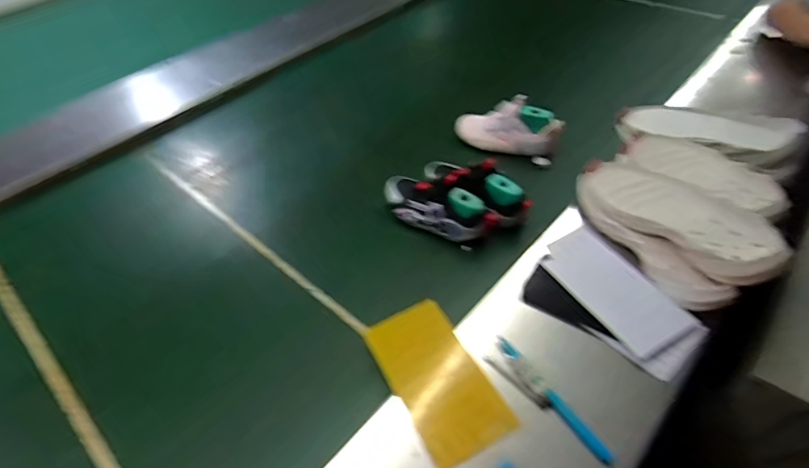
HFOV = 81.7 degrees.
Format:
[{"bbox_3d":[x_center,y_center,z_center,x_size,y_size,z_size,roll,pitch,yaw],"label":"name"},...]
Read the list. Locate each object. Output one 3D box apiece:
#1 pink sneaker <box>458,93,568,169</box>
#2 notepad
[{"bbox_3d":[0.190,-0.199,0.869,0.190,0.093,0.065,29,54,18],"label":"pink sneaker"},{"bbox_3d":[0.272,0.068,0.611,0.095,0.013,0.193,-21,50,-16],"label":"notepad"}]

